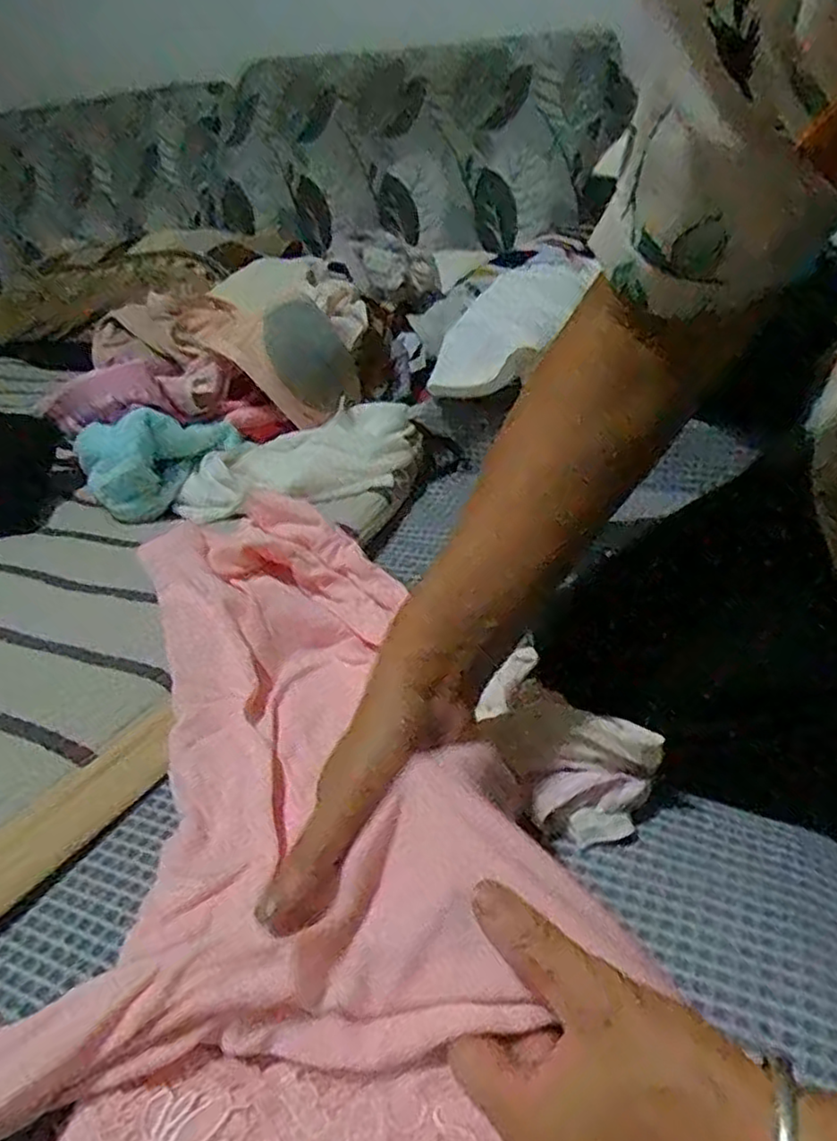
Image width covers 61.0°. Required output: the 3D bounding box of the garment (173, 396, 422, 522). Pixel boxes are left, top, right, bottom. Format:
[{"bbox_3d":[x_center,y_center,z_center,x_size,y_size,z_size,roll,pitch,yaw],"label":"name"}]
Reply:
[{"bbox_3d":[-0.122,-0.110,0.761,0.270,0.067,0.114,-17,31,-15],"label":"garment"}]

